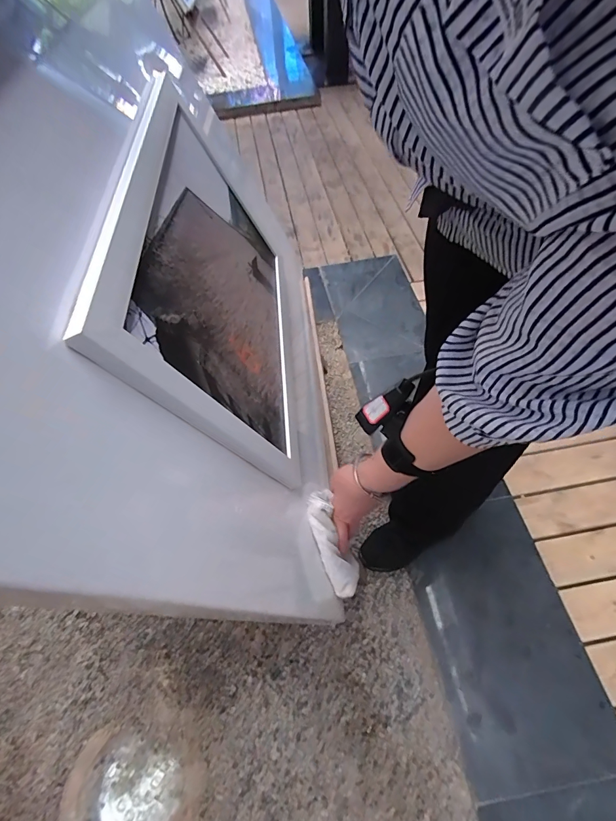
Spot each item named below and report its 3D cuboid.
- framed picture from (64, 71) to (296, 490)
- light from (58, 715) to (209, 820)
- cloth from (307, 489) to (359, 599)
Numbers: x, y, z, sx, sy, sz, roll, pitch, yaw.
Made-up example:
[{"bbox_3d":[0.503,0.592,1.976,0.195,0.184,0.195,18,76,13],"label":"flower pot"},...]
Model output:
[{"bbox_3d":[-0.102,-0.151,0.491,0.035,0.361,0.454,-17,57,18],"label":"framed picture"},{"bbox_3d":[-0.308,0.695,0.686,0.243,0.033,0.217,2,56,5],"label":"light"},{"bbox_3d":[0.033,0.175,0.502,0.039,0.017,0.136,-20,84,-10],"label":"cloth"}]

